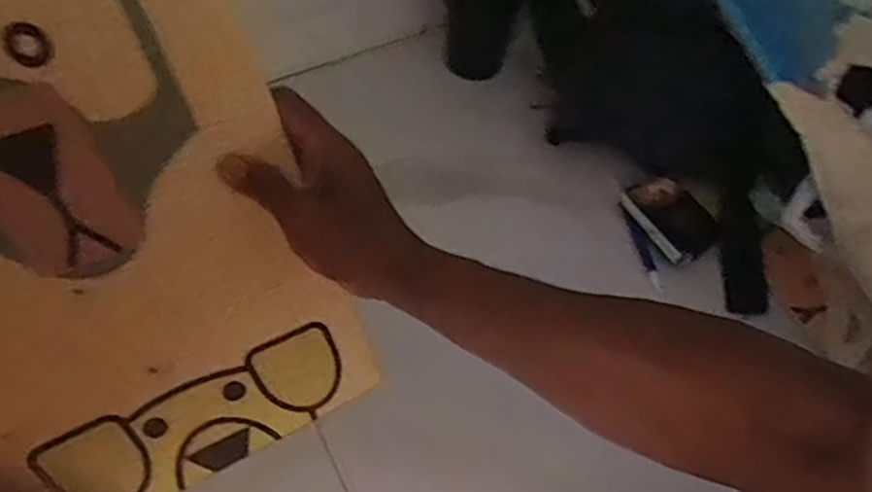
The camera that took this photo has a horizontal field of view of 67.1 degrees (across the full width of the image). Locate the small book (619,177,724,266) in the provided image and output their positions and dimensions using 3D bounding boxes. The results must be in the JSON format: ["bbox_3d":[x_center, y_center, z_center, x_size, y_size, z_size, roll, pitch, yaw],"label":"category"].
[{"bbox_3d":[0.237,-0.029,0.662,0.060,0.021,0.091,-31,67,-19],"label":"small book"}]

